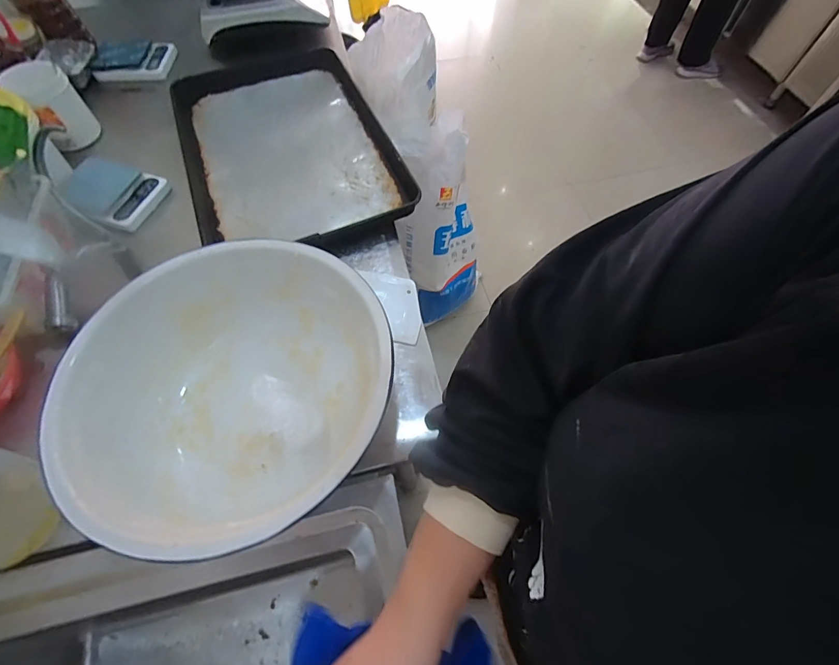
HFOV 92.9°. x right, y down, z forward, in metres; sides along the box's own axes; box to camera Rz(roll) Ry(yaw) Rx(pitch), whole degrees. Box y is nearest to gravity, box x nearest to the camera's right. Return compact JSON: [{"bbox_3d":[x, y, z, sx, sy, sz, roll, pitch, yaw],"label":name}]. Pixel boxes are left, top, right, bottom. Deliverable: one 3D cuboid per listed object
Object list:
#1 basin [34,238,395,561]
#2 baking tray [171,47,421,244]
[{"bbox_3d":[-0.232,0.077,0.540,0.381,0.141,0.383,0,61,-1],"label":"basin"},{"bbox_3d":[-0.292,-0.408,0.868,0.410,0.068,0.610,-20,63,-11],"label":"baking tray"}]

